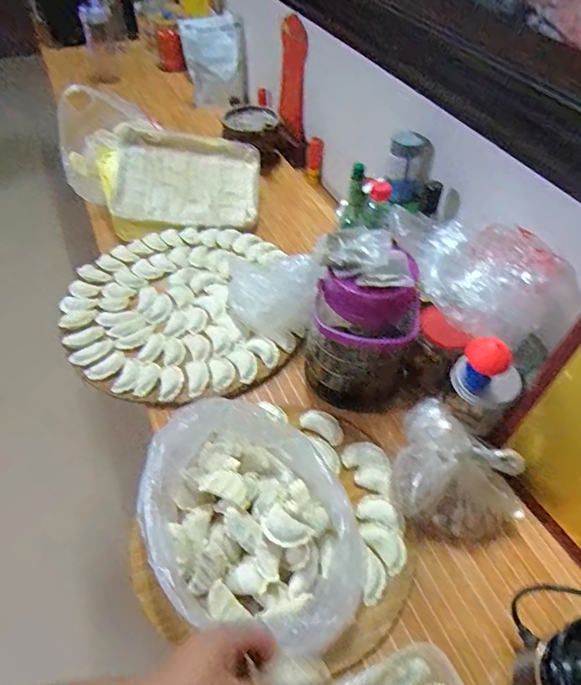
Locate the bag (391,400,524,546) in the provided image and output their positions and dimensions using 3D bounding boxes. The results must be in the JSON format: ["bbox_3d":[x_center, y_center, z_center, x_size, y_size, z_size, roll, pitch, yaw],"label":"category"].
[{"bbox_3d":[0.219,0.164,0.642,0.166,0.124,0.133,9,48,7],"label":"bag"}]

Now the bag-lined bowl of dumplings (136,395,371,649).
[{"bbox_3d":[-0.045,0.209,0.603,0.287,0.099,0.251,15,50,13],"label":"bag-lined bowl of dumplings"}]

